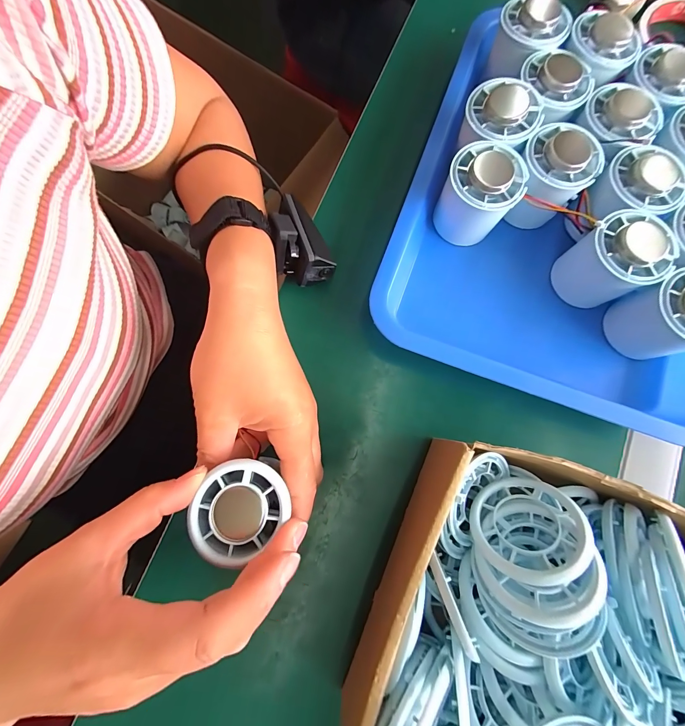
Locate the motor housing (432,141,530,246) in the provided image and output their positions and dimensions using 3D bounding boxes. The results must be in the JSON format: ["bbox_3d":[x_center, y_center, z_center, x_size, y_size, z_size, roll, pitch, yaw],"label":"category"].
[{"bbox_3d":[0.103,-0.128,0.243,0.051,0.058,0.052,0,79,-1],"label":"motor housing"}]

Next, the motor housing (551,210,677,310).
[{"bbox_3d":[0.201,-0.076,0.237,0.054,0.062,0.051,0,79,-1],"label":"motor housing"}]

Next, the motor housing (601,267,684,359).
[{"bbox_3d":[0.236,-0.033,0.227,0.048,0.061,0.051,0,79,-1],"label":"motor housing"}]

